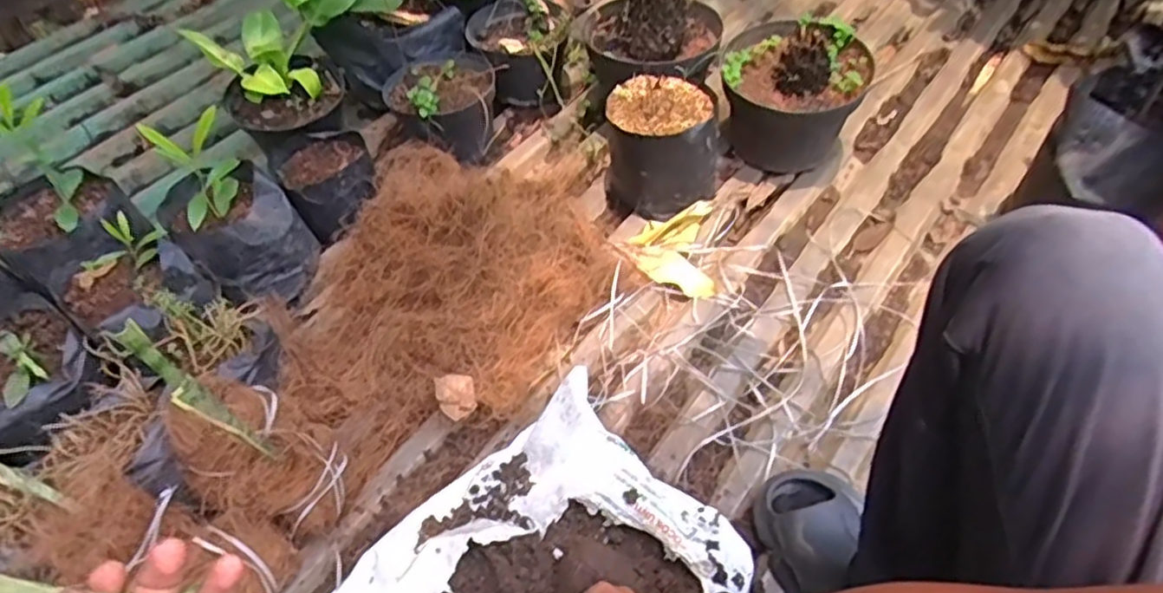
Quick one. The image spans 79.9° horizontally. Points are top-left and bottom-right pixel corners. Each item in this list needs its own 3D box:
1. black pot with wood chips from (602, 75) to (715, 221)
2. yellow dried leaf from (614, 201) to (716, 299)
[{"bbox_3d":[0.118,-0.213,1.019,0.160,0.157,0.144,-3,53,-5],"label":"black pot with wood chips"},{"bbox_3d":[0.121,-0.071,0.985,0.129,0.028,0.153,0,53,2],"label":"yellow dried leaf"}]

